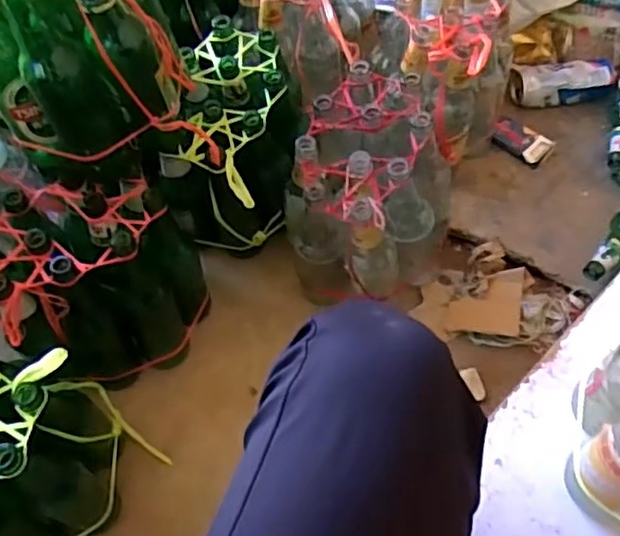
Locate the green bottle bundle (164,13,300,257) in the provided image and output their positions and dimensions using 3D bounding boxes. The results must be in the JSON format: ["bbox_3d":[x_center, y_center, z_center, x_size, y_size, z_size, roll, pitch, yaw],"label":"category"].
[{"bbox_3d":[-0.102,-0.155,0.907,0.159,0.244,0.242,13,62,7],"label":"green bottle bundle"}]

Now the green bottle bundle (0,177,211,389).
[{"bbox_3d":[-0.263,0.006,0.830,0.228,0.241,0.185,-25,63,-13],"label":"green bottle bundle"}]

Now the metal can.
[{"bbox_3d":[0.436,-0.324,1.117,0.171,0.053,0.077,-8,61,-4],"label":"metal can"}]

